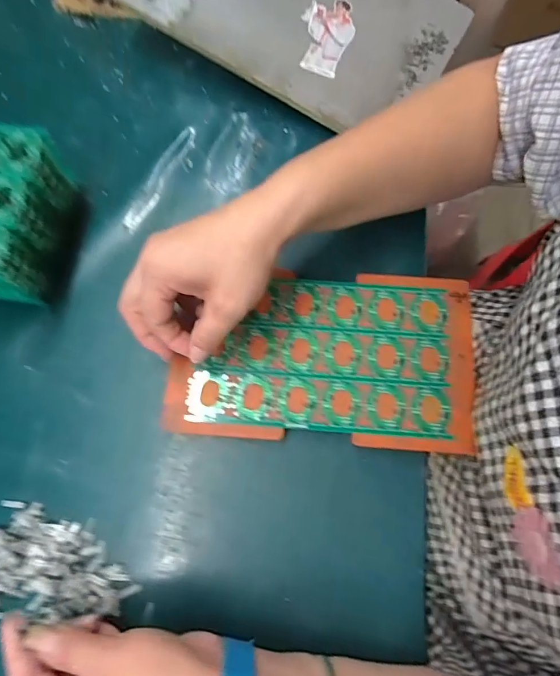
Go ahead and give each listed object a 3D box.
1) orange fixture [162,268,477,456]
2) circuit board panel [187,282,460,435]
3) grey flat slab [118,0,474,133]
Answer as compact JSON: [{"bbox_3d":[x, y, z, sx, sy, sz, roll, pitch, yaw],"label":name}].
[{"bbox_3d":[0.035,0.012,0.333,0.230,0.008,0.136,4,76,2],"label":"orange fixture"},{"bbox_3d":[0.034,0.011,0.333,0.197,0.004,0.118,4,75,1],"label":"circuit board panel"},{"bbox_3d":[0.025,-0.328,0.407,0.288,0.012,0.203,30,77,0],"label":"grey flat slab"}]

